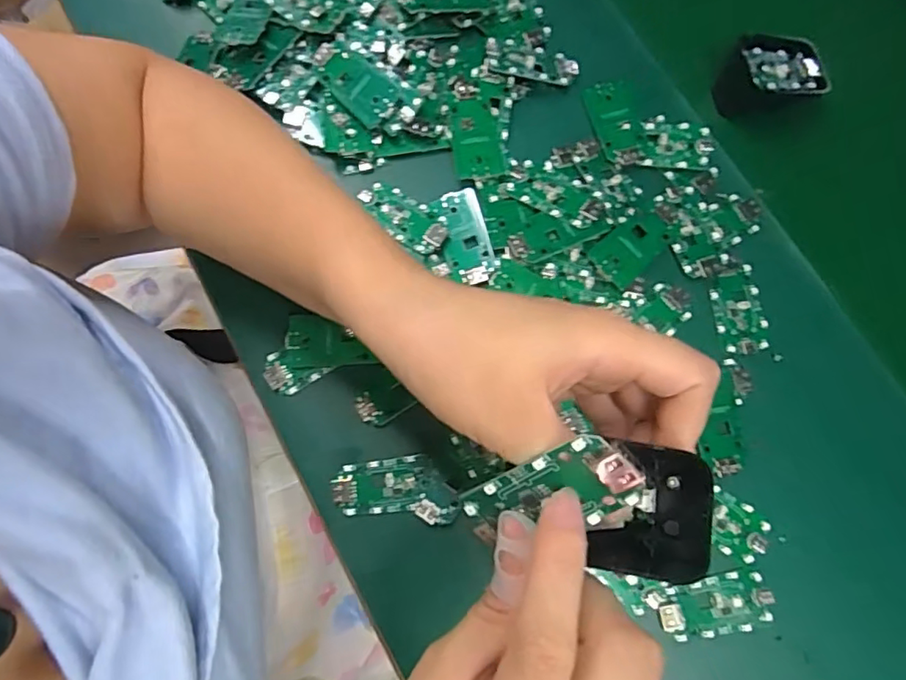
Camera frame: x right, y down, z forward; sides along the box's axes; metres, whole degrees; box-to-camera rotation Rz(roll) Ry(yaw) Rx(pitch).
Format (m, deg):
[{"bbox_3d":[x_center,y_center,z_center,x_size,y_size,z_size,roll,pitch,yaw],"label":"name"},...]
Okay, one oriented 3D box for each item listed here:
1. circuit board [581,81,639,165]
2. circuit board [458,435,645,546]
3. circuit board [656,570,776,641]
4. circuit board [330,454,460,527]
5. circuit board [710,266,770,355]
[{"bbox_3d":[0.110,-0.146,0.379,0.029,0.008,0.060,-11,78,-2],"label":"circuit board"},{"bbox_3d":[0.032,0.053,0.182,0.063,0.006,0.031,-35,102,31],"label":"circuit board"},{"bbox_3d":[0.148,0.150,0.315,0.063,0.004,0.030,-8,78,-2],"label":"circuit board"},{"bbox_3d":[-0.034,0.089,0.327,0.071,0.006,0.038,-5,78,-1],"label":"circuit board"},{"bbox_3d":[0.181,-0.018,0.353,0.030,0.004,0.054,-9,78,-2],"label":"circuit board"}]

